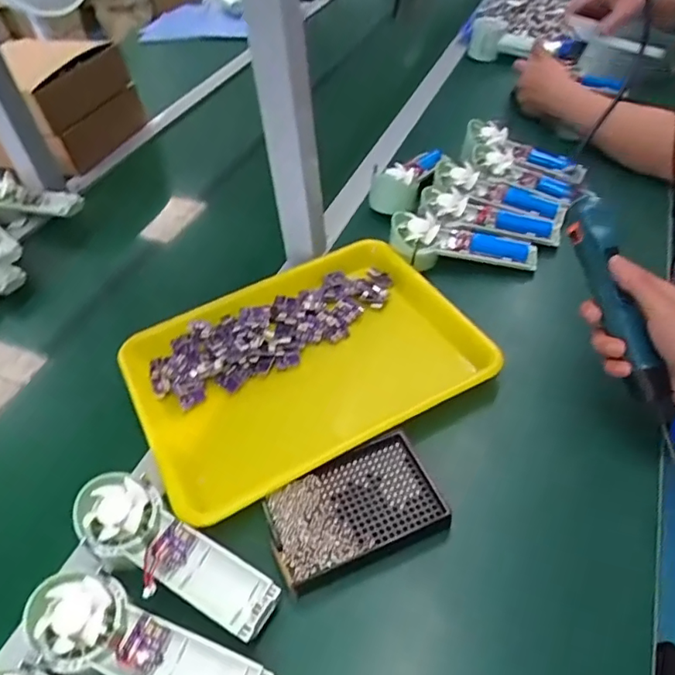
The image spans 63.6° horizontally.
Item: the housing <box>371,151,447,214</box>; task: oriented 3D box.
[{"bbox_3d":[0.104,-0.220,0.766,0.070,0.061,0.144,31,57,29],"label":"housing"}]

